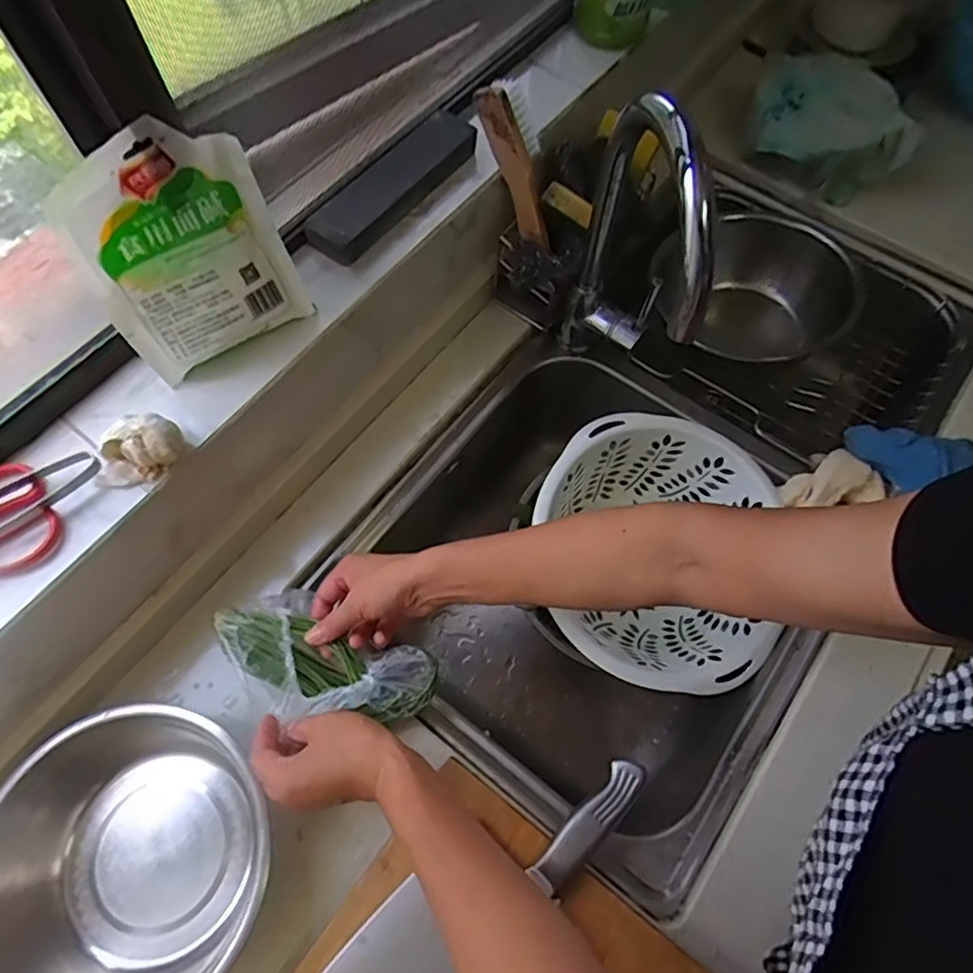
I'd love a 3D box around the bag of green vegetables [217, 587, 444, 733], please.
[{"bbox_3d":[-0.140,0.155,0.550,0.185,0.048,0.099,19,68,-1],"label":"bag of green vegetables"}]

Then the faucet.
[{"bbox_3d":[0.127,-0.175,0.569,0.079,0.328,0.198,2,67,2],"label":"faucet"}]

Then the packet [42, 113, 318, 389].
[{"bbox_3d":[-0.224,-0.176,0.471,0.140,0.167,0.033,-35,50,-18],"label":"packet"}]

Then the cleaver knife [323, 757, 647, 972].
[{"bbox_3d":[-0.004,0.309,0.476,0.296,0.015,0.085,-41,72,-15],"label":"cleaver knife"}]

